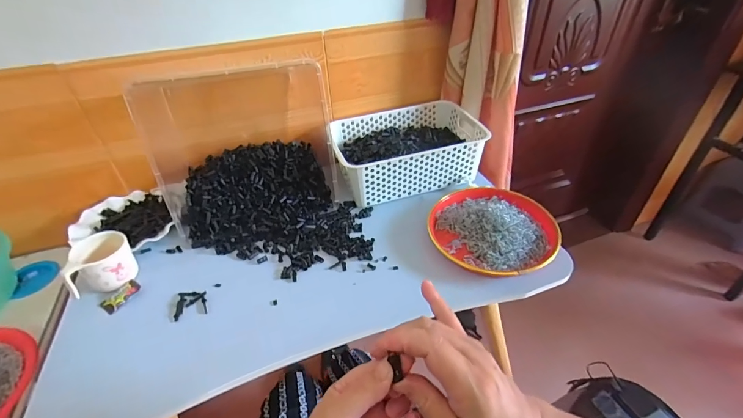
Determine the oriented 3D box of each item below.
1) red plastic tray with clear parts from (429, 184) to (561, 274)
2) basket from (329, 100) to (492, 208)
[{"bbox_3d":[0.216,0.037,0.644,0.212,0.056,0.204,29,49,32],"label":"red plastic tray with clear parts"},{"bbox_3d":[0.072,-0.127,0.787,0.305,0.106,0.210,-10,40,-9],"label":"basket"}]

